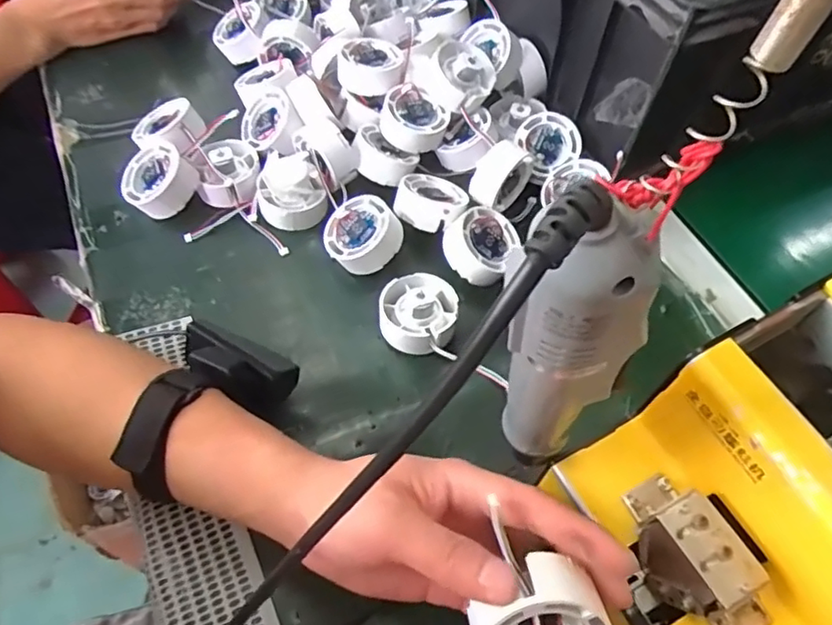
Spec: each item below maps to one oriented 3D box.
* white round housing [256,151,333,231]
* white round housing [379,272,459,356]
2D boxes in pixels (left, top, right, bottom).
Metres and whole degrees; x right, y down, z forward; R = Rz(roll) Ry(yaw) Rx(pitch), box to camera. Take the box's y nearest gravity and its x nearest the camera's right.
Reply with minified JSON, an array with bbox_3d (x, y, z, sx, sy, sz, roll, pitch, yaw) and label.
[{"bbox_3d":[-0.099,-0.093,0.466,0.056,0.038,0.052,1,58,-2],"label":"white round housing"},{"bbox_3d":[0.002,-0.001,0.418,0.053,0.027,0.054,1,58,-2],"label":"white round housing"}]

